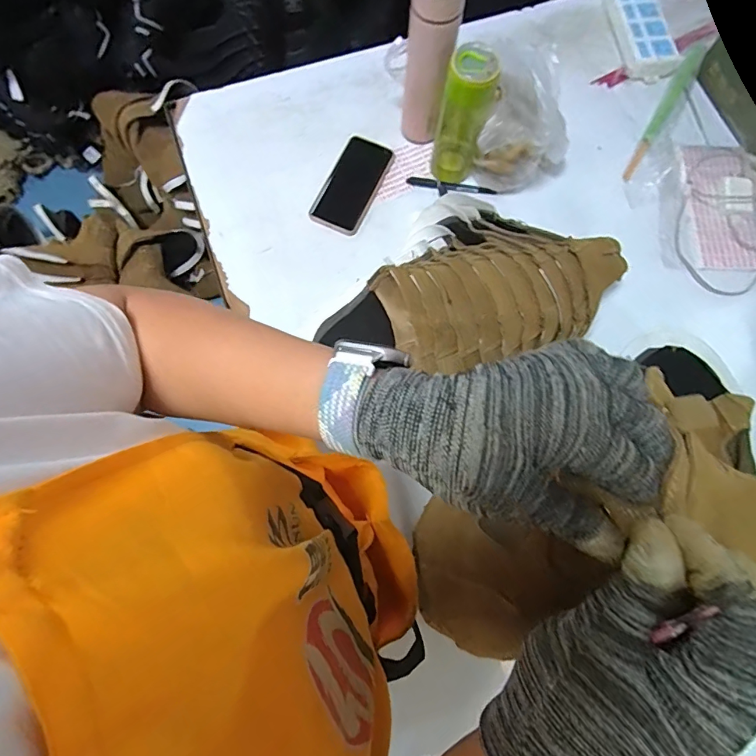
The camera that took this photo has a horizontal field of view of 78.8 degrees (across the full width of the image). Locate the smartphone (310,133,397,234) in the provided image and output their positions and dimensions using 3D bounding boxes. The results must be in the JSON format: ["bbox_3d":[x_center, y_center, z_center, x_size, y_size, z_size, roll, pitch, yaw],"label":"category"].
[{"bbox_3d":[-0.040,-0.303,0.722,0.079,0.007,0.166,24,76,5],"label":"smartphone"}]

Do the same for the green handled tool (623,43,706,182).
[{"bbox_3d":[0.483,-0.450,0.771,0.025,0.013,0.305,31,77,7],"label":"green handled tool"}]

